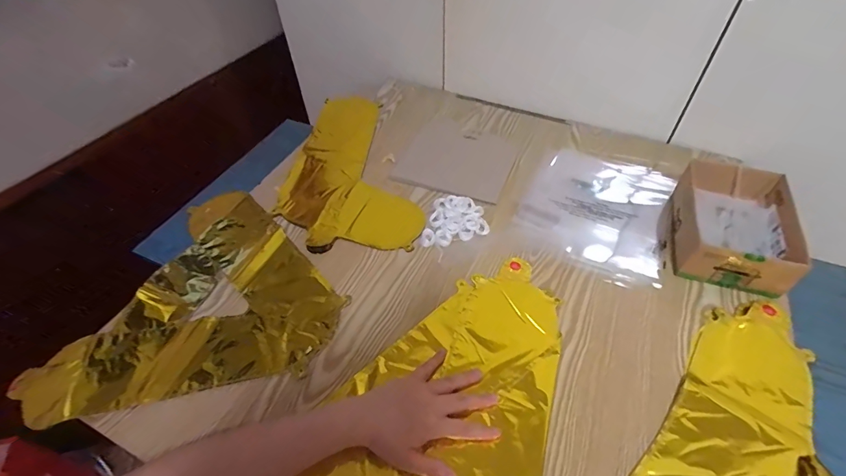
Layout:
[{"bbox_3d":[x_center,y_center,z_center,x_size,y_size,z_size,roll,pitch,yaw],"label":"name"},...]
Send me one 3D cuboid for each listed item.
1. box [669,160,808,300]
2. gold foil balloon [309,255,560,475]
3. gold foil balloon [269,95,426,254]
[{"bbox_3d":[0.429,-0.017,0.565,0.131,0.065,0.190,16,51,15],"label":"box"},{"bbox_3d":[0.031,0.186,0.458,0.228,0.011,0.412,20,52,18],"label":"gold foil balloon"},{"bbox_3d":[-0.118,-0.133,0.716,0.227,0.020,0.374,0,49,1],"label":"gold foil balloon"}]

